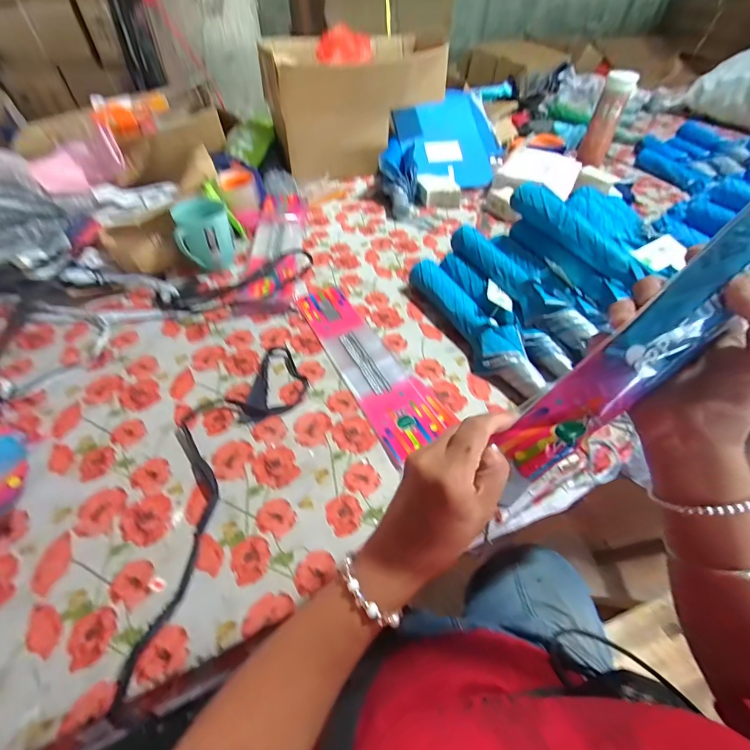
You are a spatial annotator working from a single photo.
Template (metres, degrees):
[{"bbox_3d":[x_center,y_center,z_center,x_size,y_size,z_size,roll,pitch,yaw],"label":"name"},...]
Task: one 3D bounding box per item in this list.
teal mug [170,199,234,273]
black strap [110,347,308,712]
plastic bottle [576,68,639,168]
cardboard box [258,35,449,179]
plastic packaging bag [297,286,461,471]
[{"bbox_3d":[-0.285,-0.233,0.618,0.085,0.092,0.073,-17,52,-16],"label":"teal mug"},{"bbox_3d":[-0.192,0.100,0.408,0.122,0.011,0.375,16,50,11],"label":"black strap"},{"bbox_3d":[0.583,-0.644,0.926,0.073,0.179,0.092,23,52,17],"label":"plastic bottle"},{"bbox_3d":[-0.051,-0.633,0.867,0.397,0.237,0.161,-17,52,-16],"label":"cardboard box"},{"bbox_3d":[-0.014,-0.028,0.524,0.095,0.005,0.324,-22,53,-19],"label":"plastic packaging bag"}]

